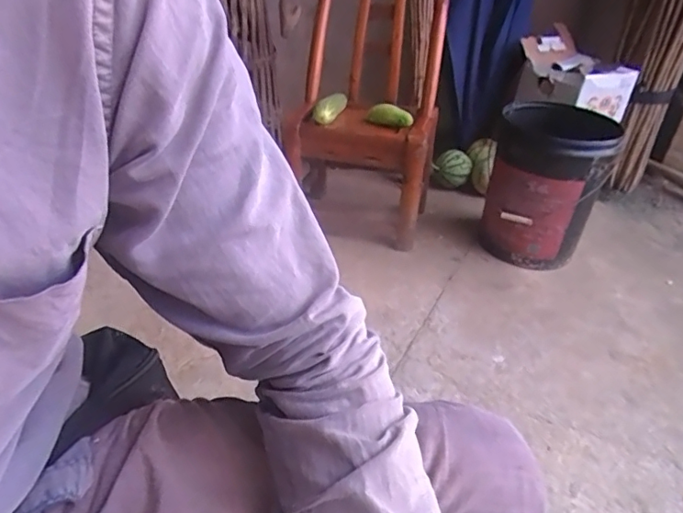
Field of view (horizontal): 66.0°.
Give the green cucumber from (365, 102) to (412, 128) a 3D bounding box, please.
[{"bbox_3d":[0.130,-0.374,1.407,0.050,0.048,0.152,-27,44,-35],"label":"green cucumber"}]

